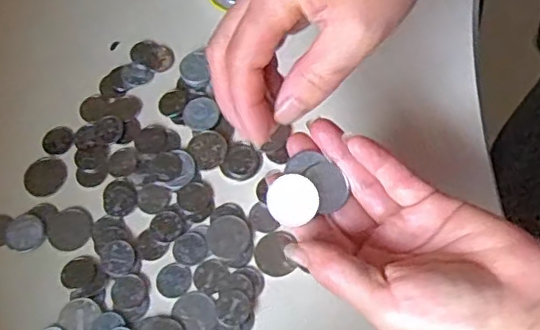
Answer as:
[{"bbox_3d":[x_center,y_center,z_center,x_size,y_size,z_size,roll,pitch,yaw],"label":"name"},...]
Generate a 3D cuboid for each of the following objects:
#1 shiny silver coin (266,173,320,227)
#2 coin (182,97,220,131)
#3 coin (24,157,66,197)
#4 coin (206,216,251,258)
[{"bbox_3d":[0.011,0.016,0.276,0.024,0.004,0.023,0,88,10],"label":"shiny silver coin"},{"bbox_3d":[-0.042,-0.030,0.352,0.021,0.004,0.021,-2,78,10],"label":"coin"},{"bbox_3d":[-0.134,0.007,0.348,0.025,0.004,0.023,-1,68,2],"label":"coin"},{"bbox_3d":[-0.023,0.040,0.325,0.024,0.004,0.024,-1,68,2],"label":"coin"}]

